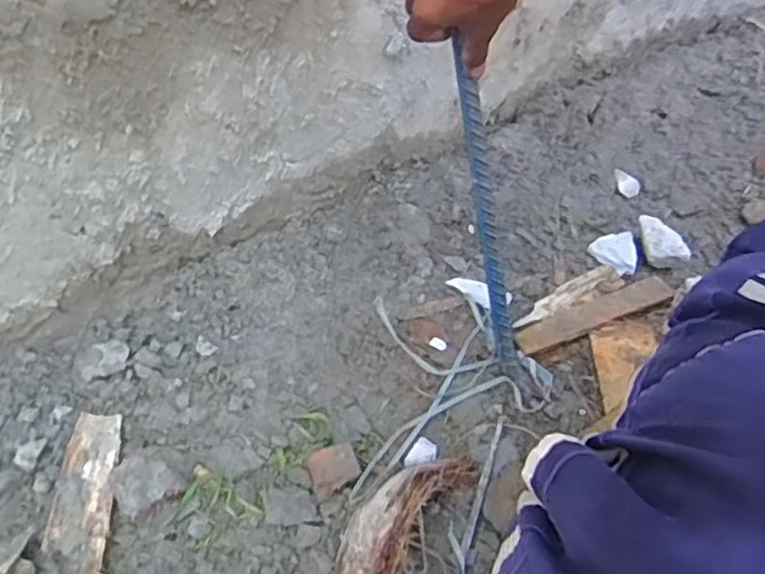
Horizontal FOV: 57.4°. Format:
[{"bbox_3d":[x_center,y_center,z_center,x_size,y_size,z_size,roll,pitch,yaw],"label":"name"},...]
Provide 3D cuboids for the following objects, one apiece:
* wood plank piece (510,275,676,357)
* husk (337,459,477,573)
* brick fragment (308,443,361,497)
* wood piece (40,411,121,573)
[{"bbox_3d":[0.251,0.032,0.826,0.203,0.014,0.038,-19,49,-14],"label":"wood plank piece"},{"bbox_3d":[0.007,0.222,0.613,0.075,0.062,0.217,17,50,18],"label":"husk"},{"bbox_3d":[-0.047,0.178,0.694,0.049,0.020,0.038,-21,49,-15],"label":"brick fragment"},{"bbox_3d":[-0.295,0.203,0.697,0.055,0.011,0.165,8,51,-15],"label":"wood piece"}]

